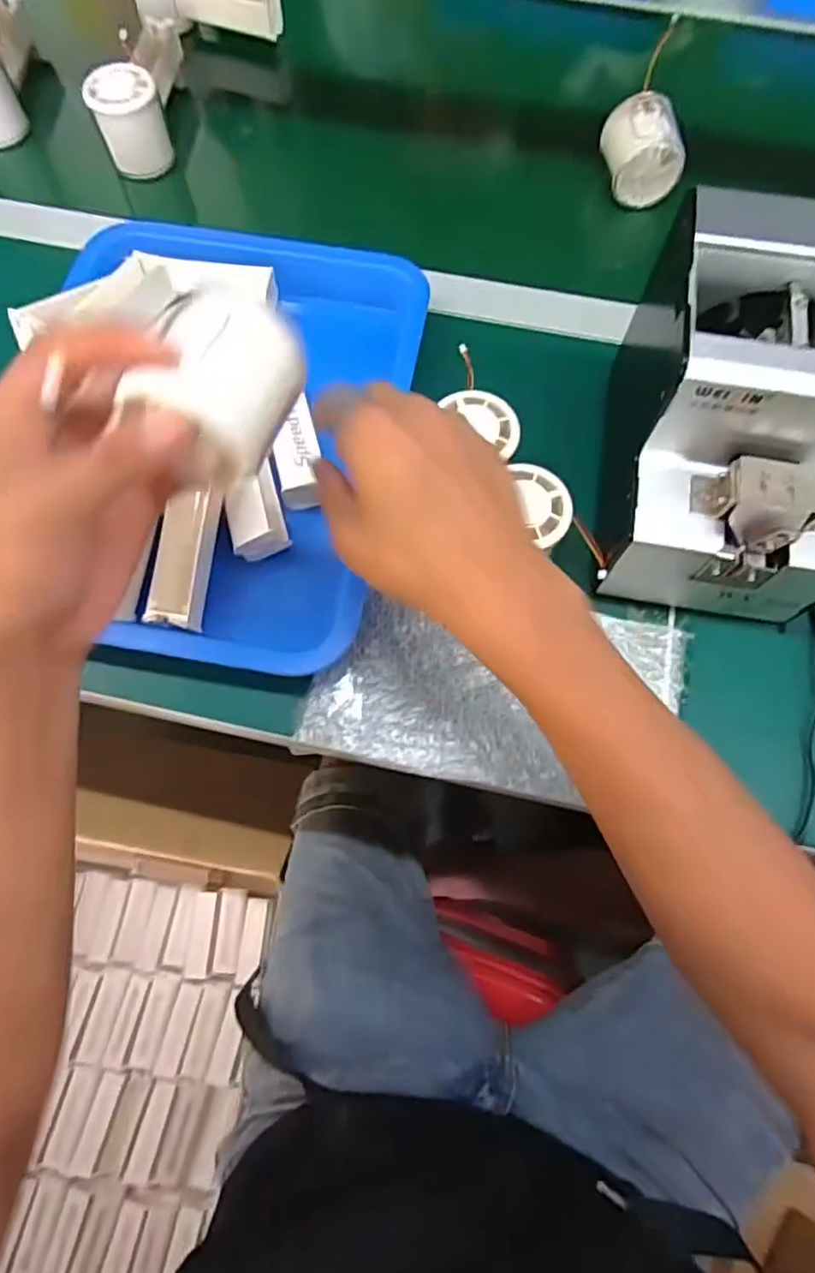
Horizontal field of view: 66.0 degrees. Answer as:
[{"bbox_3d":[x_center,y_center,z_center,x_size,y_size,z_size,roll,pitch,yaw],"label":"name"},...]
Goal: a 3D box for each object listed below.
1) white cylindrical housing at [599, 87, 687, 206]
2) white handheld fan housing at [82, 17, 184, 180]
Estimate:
[{"bbox_3d":[0.194,-0.401,0.520,0.050,0.044,0.067,-9,71,-4],"label":"white cylindrical housing"},{"bbox_3d":[-0.236,-0.488,0.554,0.058,0.063,0.158,-2,70,-1],"label":"white handheld fan housing"}]

